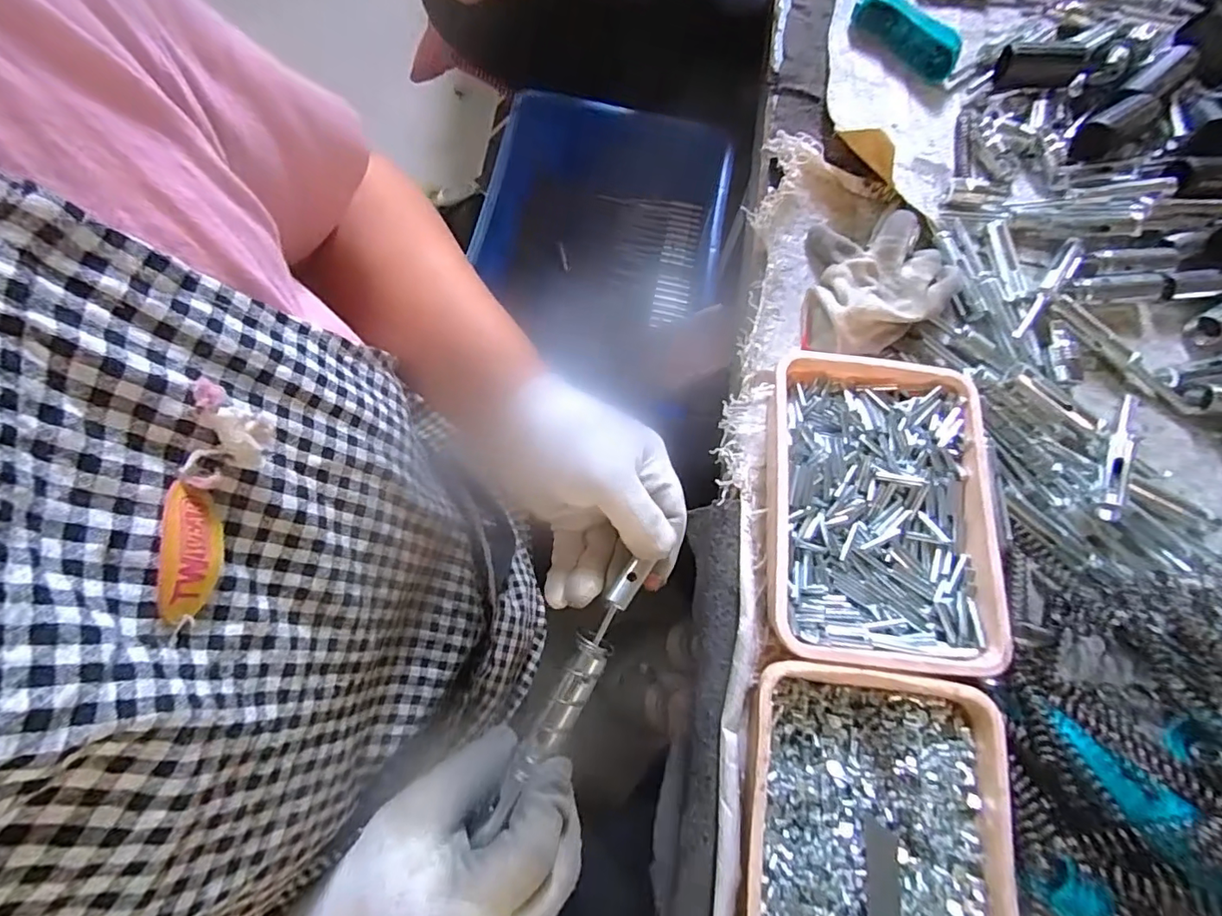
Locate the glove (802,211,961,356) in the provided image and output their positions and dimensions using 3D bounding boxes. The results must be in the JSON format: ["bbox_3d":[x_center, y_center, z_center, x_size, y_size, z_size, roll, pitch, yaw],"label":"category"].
[{"bbox_3d":[0.208,-0.133,0.414,0.106,0.035,0.133,7,71,0],"label":"glove"}]

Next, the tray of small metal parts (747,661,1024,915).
[{"bbox_3d":[0.140,0.225,0.291,0.140,0.043,0.207,6,71,3],"label":"tray of small metal parts"}]

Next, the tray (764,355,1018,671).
[{"bbox_3d":[0.174,0.032,0.359,0.140,0.035,0.200,6,71,0],"label":"tray"}]

